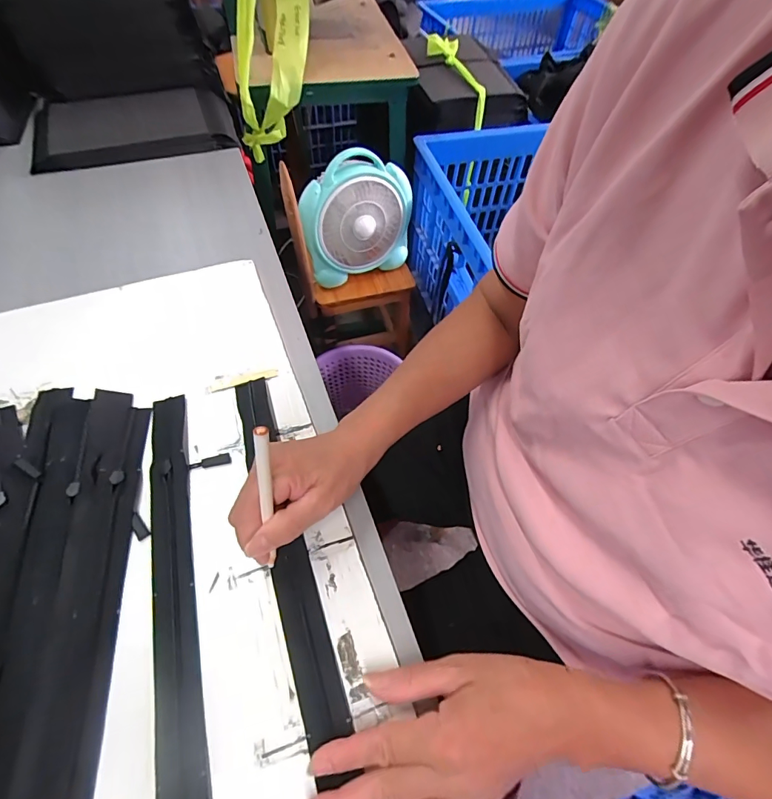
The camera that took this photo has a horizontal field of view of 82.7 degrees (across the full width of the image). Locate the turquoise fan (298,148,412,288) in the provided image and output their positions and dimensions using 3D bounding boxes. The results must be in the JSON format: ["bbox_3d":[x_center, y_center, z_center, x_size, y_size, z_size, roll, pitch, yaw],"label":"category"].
[{"bbox_3d":[-0.058,-0.364,0.895,0.234,0.221,0.081,-25,62,-18],"label":"turquoise fan"}]

